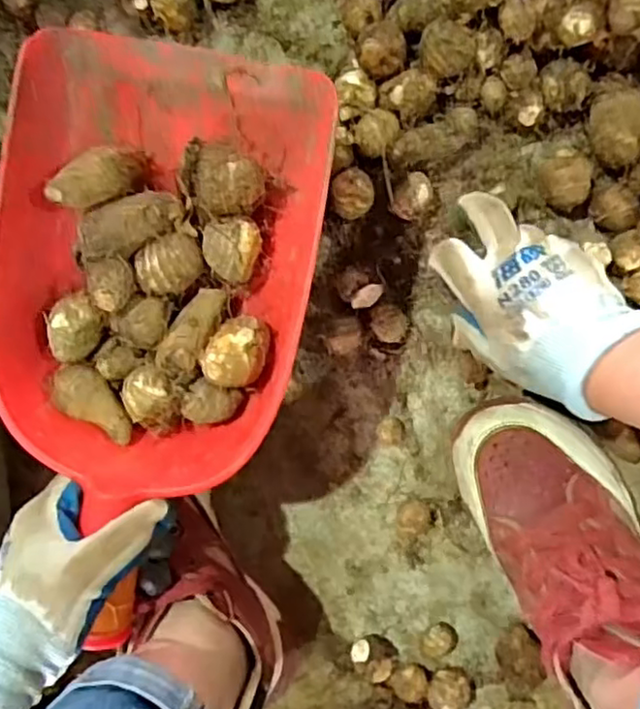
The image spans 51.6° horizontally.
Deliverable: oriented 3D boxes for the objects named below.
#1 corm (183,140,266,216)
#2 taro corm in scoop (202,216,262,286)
[{"bbox_3d":[-0.053,-0.096,0.359,0.045,0.032,0.035,43,99,1],"label":"corm"},{"bbox_3d":[-0.049,-0.058,0.373,0.031,0.021,0.035,-10,95,7],"label":"taro corm in scoop"}]

